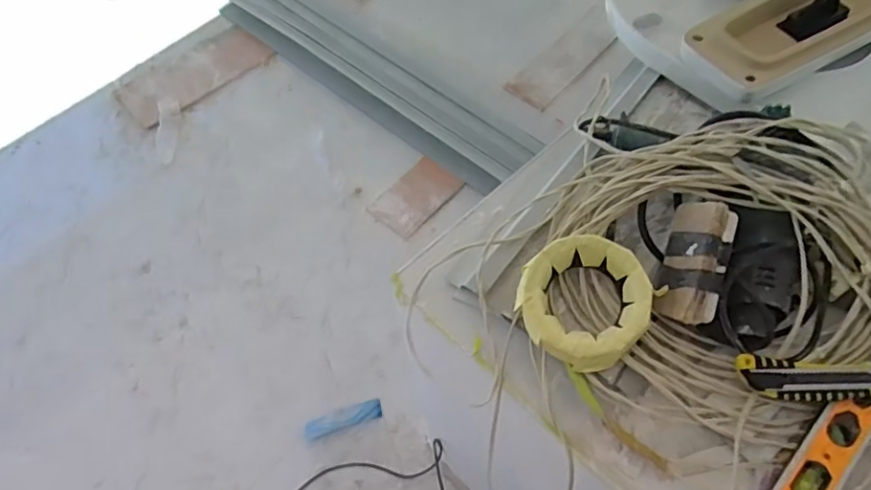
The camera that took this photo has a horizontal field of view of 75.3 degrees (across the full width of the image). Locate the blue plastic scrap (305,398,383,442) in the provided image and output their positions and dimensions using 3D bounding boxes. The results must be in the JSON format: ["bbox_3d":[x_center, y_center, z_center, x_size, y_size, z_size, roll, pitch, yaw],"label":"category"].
[{"bbox_3d":[-0.225,0.428,1.387,0.189,0.022,0.052,-17,58,-8],"label":"blue plastic scrap"}]

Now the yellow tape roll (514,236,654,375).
[{"bbox_3d":[0.146,0.056,0.555,0.123,0.033,0.123,-4,68,9],"label":"yellow tape roll"}]

